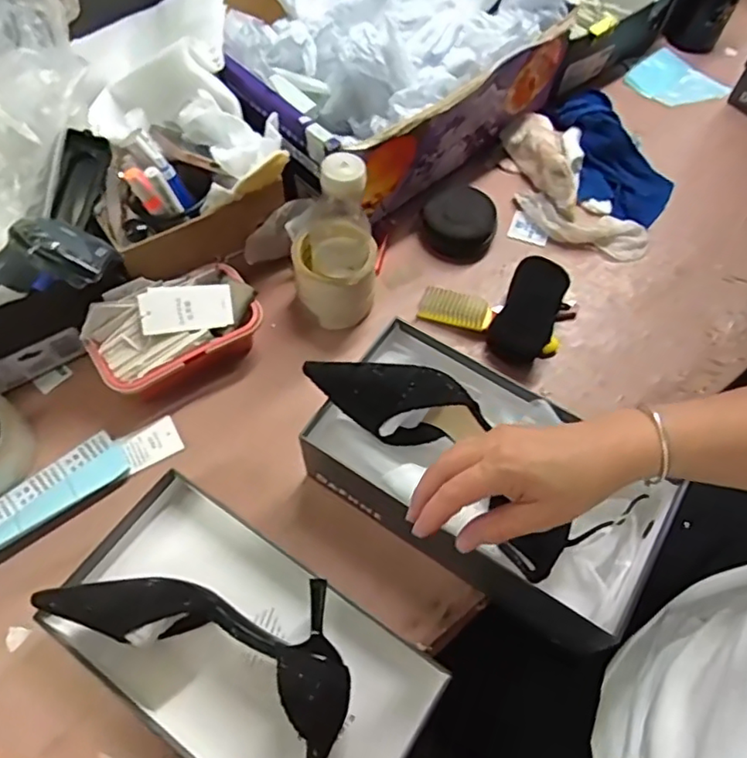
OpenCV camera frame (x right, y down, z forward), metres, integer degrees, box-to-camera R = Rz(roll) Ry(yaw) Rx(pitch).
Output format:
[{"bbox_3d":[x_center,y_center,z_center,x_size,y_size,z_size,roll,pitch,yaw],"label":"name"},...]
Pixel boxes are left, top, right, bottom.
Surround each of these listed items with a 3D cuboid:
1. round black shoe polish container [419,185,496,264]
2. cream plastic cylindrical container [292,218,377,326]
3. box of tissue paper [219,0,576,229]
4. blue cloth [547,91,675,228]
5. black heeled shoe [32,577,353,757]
[{"bbox_3d":[0.102,-0.190,0.741,0.086,0.051,0.084,1,61,-2],"label":"round black shoe polish container"},{"bbox_3d":[-0.041,-0.117,0.667,0.084,0.078,0.089,1,61,-2],"label":"cream plastic cylindrical container"},{"bbox_3d":[0.004,-0.415,0.794,0.419,0.145,0.342,-38,69,-21],"label":"box of tissue paper"},{"bbox_3d":[0.309,-0.296,0.812,0.129,0.062,0.222,-21,76,-14],"label":"blue cloth"},{"bbox_3d":[-0.114,0.205,0.491,0.278,0.063,0.149,34,65,15],"label":"black heeled shoe"}]

